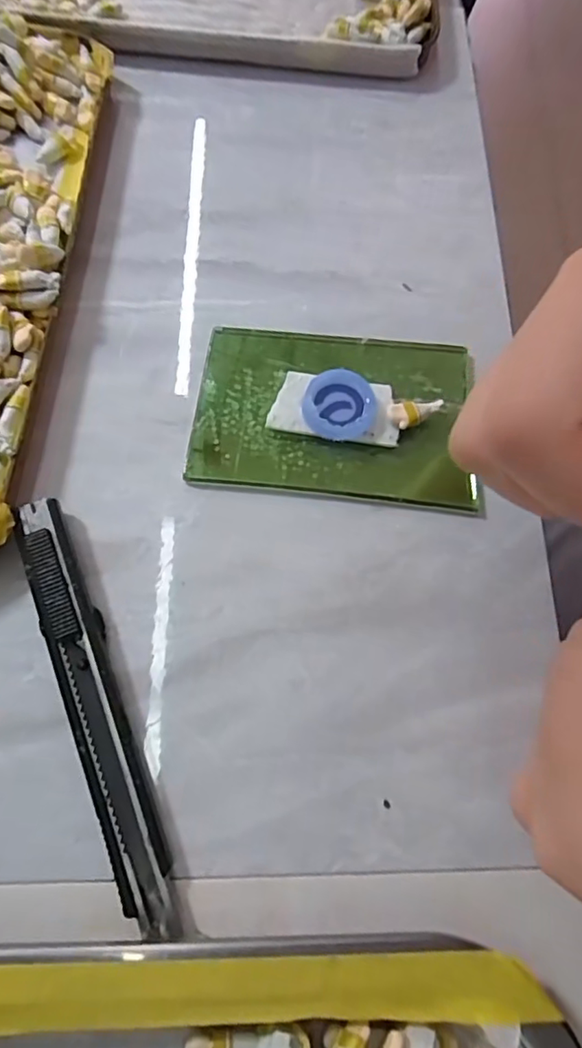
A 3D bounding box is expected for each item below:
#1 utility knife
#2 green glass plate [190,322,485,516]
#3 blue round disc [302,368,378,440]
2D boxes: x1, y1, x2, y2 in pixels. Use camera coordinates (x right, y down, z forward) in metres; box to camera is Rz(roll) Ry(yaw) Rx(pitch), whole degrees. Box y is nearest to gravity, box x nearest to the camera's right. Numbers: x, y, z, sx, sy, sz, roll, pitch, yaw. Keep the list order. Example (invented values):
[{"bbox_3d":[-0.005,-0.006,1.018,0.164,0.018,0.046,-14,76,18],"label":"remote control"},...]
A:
[{"bbox_3d":[-0.059,0.052,0.161,0.015,0.014,0.128,-20,75,-12],"label":"utility knife"},{"bbox_3d":[0.017,-0.044,0.203,0.102,0.004,0.067,6,72,-4],"label":"green glass plate"},{"bbox_3d":[0.018,-0.043,0.200,0.026,0.008,0.027,2,72,-5],"label":"blue round disc"}]

